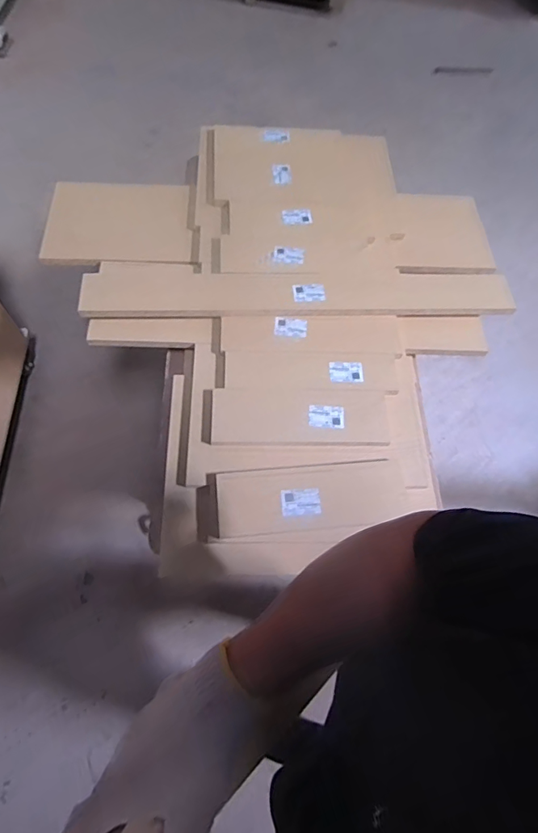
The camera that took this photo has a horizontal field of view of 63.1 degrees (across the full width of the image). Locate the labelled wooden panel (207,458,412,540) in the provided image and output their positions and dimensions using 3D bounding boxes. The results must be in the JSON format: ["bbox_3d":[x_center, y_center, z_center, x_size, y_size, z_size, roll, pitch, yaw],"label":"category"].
[{"bbox_3d":[0.063,0.135,0.695,0.314,0.023,0.112,-4,66,-6],"label":"labelled wooden panel"}]

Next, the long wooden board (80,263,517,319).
[{"bbox_3d":[0.068,-0.250,0.845,0.814,0.028,0.136,0,66,-4],"label":"long wooden board"}]

